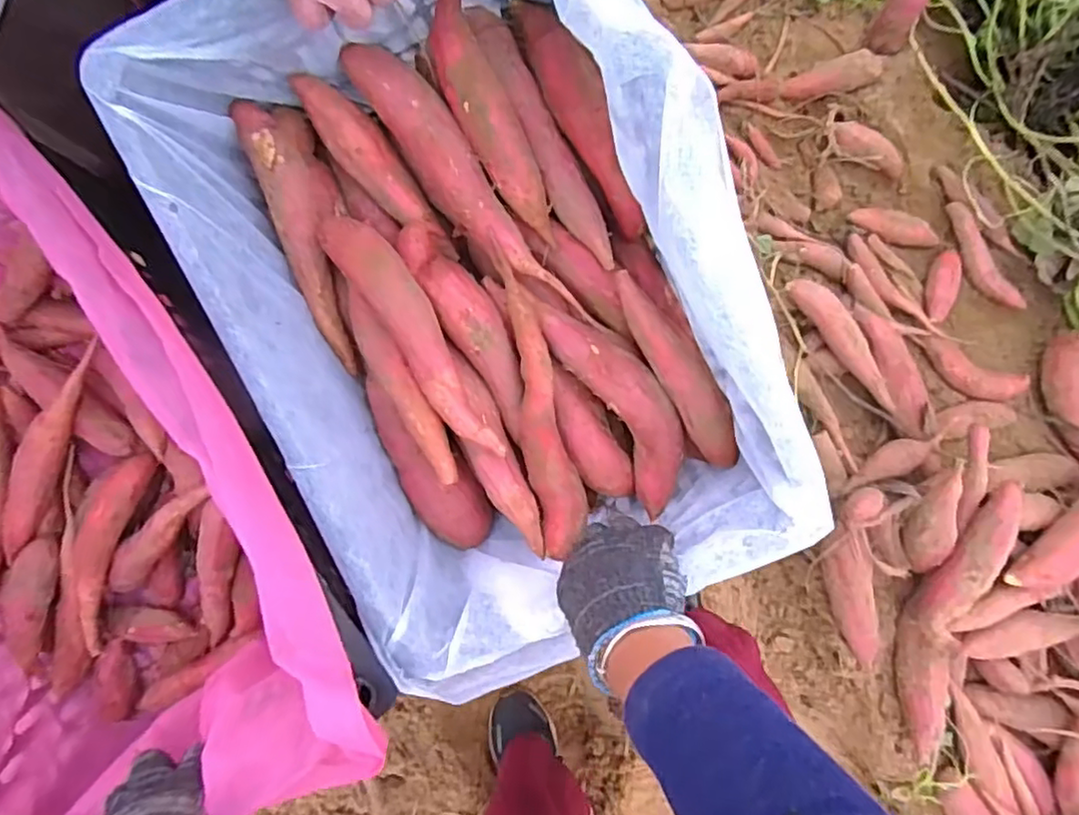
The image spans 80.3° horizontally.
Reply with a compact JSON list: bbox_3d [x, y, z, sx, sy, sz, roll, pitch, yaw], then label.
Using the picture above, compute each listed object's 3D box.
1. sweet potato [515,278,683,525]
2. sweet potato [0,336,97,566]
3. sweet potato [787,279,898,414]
[{"bbox_3d":[0.066,-0.014,0.544,0.059,0.047,0.213,-32,89,-2],"label":"sweet potato"},{"bbox_3d":[-0.437,0.039,0.566,0.031,0.027,0.201,24,88,0],"label":"sweet potato"},{"bbox_3d":[0.421,-0.090,0.878,0.040,0.042,0.222,-40,89,-2],"label":"sweet potato"}]

